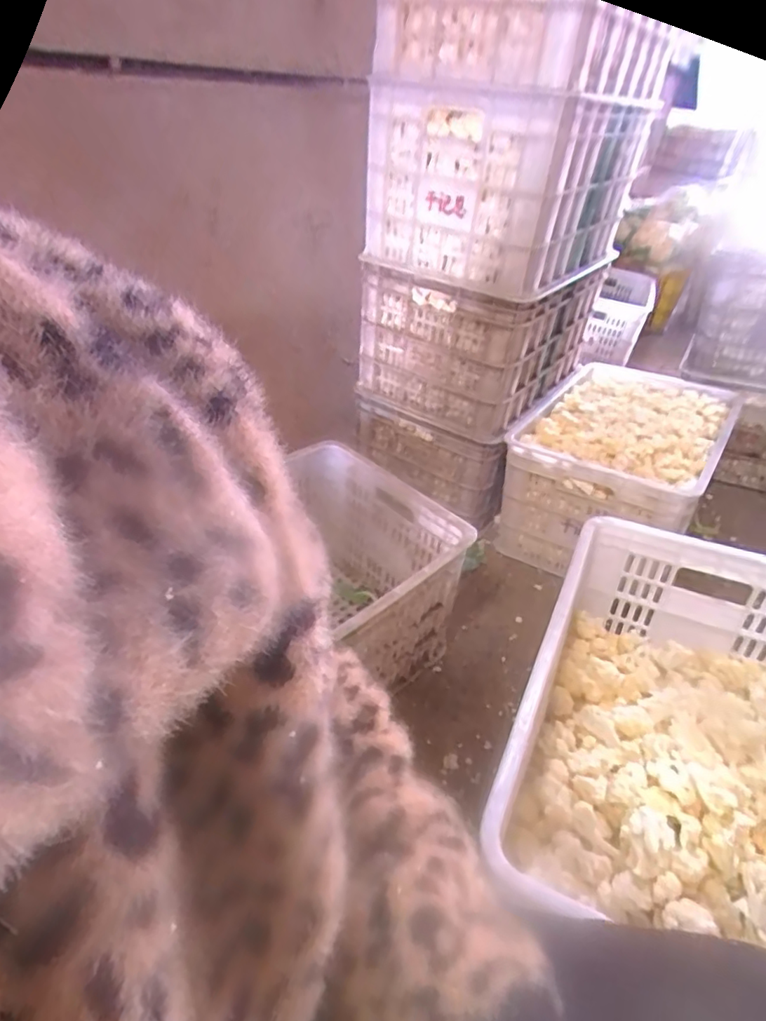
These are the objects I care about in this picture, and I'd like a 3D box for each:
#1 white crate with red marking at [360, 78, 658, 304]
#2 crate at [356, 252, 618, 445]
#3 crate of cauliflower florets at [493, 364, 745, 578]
[{"bbox_3d":[0.234,-0.601,1.022,0.364,0.278,0.408,22,41,31],"label":"white crate with red marking"},{"bbox_3d":[0.212,-0.385,1.198,0.372,0.268,0.399,22,41,31],"label":"crate"},{"bbox_3d":[0.526,-0.096,1.234,0.366,0.262,0.526,22,40,30],"label":"crate of cauliflower florets"}]

